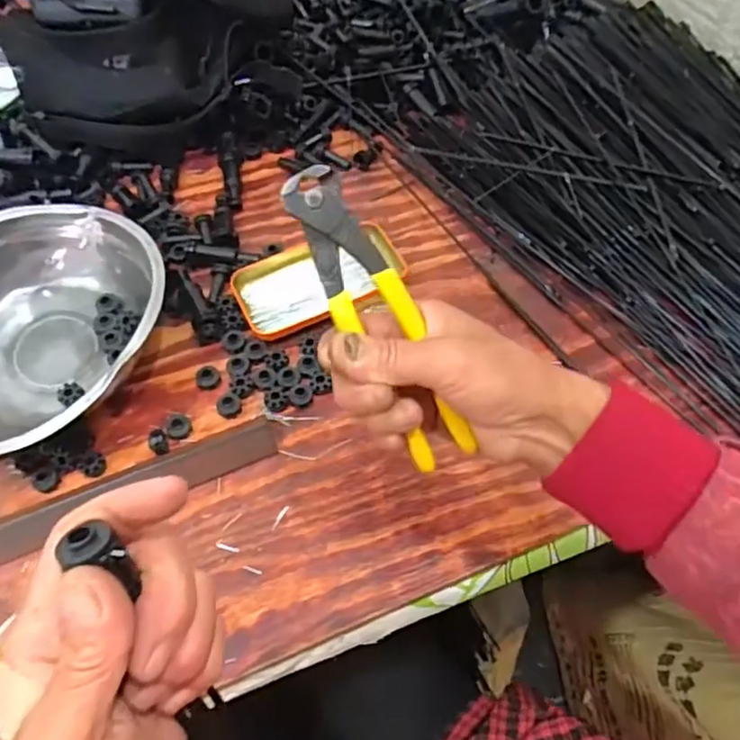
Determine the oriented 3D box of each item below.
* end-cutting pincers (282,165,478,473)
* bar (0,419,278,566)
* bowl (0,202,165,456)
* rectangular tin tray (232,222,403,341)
[{"bbox_3d":[0.005,-0.025,0.331,0.035,0.015,0.163,-31,99,-17],"label":"end-cutting pincers"},{"bbox_3d":[-0.197,0.094,0.466,0.265,0.010,0.033,-21,59,-11],"label":"bar"},{"bbox_3d":[-0.250,-0.033,0.494,0.186,0.079,0.198,-1,57,1],"label":"bowl"},{"bbox_3d":[-0.043,-0.077,0.557,0.141,0.014,0.079,-20,59,-10],"label":"rectangular tin tray"}]

